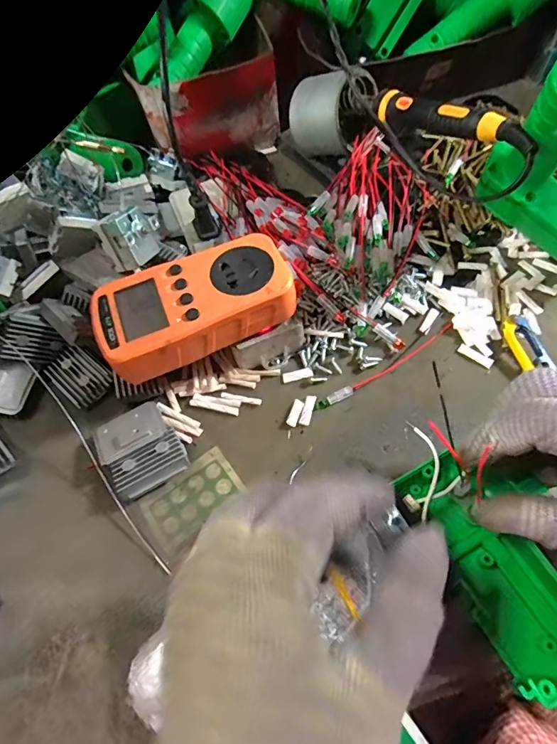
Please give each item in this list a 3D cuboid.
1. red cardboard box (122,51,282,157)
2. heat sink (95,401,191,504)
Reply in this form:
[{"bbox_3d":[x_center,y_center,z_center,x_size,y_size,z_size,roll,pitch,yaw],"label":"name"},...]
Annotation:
[{"bbox_3d":[-0.061,-0.249,0.415,0.128,0.076,0.012,-19,56,-13],"label":"red cardboard box"},{"bbox_3d":[-0.090,0.050,0.285,0.046,0.019,0.057,-32,63,-14],"label":"heat sink"}]

